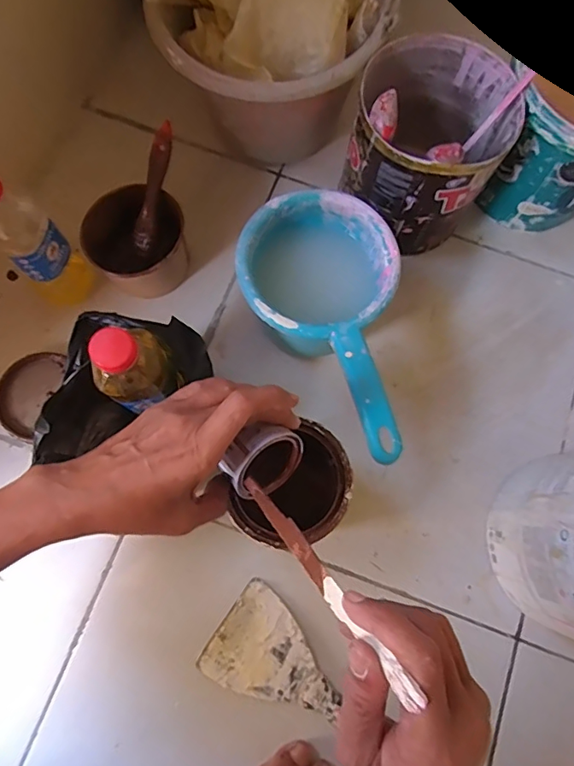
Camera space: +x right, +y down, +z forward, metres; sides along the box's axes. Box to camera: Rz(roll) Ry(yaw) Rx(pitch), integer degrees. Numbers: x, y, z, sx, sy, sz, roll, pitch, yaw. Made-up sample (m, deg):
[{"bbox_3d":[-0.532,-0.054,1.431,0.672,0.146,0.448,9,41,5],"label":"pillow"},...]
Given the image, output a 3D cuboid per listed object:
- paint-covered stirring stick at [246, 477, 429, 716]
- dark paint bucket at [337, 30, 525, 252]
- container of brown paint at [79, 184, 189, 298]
[{"bbox_3d":[0.013,0.097,0.268,0.011,0.005,0.164,-37,35,-10],"label":"paint-covered stirring stick"},{"bbox_3d":[0.141,-0.239,0.517,0.141,0.184,0.147,0,76,-2],"label":"dark paint bucket"},{"bbox_3d":[-0.152,-0.141,0.532,0.105,0.075,0.097,0,75,-2],"label":"container of brown paint"}]

